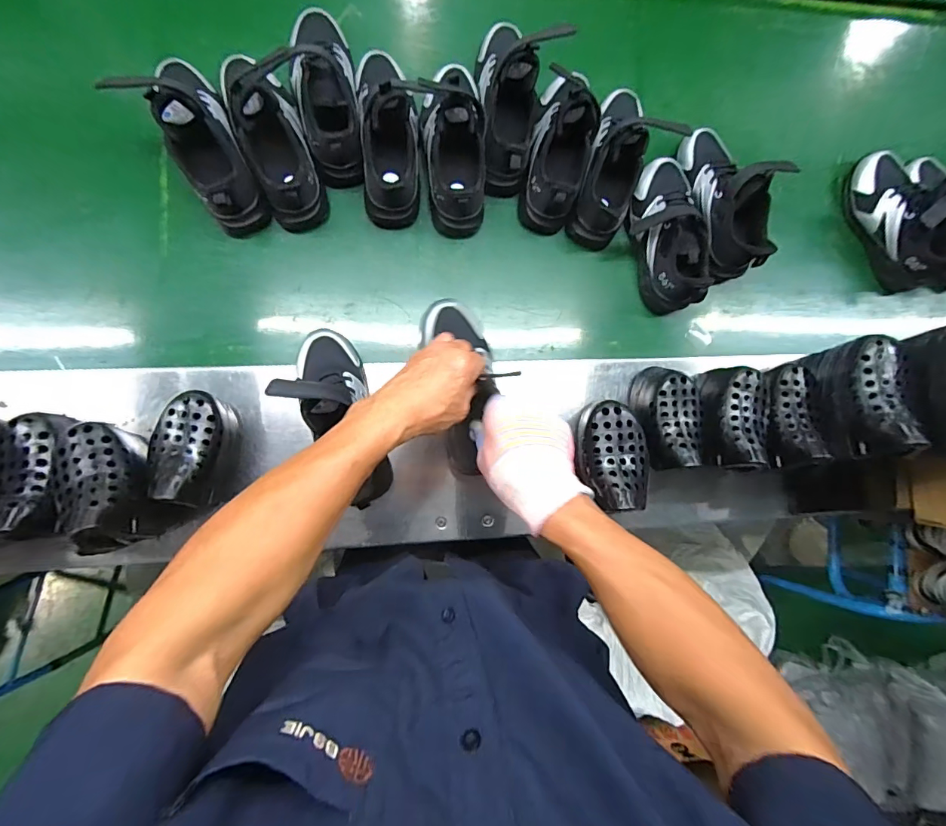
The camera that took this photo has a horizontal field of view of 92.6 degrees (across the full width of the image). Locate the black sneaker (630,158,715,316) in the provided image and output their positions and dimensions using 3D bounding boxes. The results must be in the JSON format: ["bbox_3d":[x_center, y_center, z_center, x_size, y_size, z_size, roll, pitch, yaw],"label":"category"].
[{"bbox_3d":[0.266,-0.249,0.635,0.097,0.089,0.206,-7,89,-7],"label":"black sneaker"}]

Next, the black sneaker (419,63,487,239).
[{"bbox_3d":[-0.022,-0.355,0.578,0.084,0.129,0.206,-3,88,-7],"label":"black sneaker"}]

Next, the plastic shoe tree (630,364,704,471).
[{"bbox_3d":[0.249,0.003,0.579,0.072,0.095,0.126,-9,89,-8],"label":"plastic shoe tree"}]

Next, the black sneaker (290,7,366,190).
[{"bbox_3d":[-0.185,-0.409,0.578,0.082,0.086,0.207,-14,90,-8],"label":"black sneaker"}]

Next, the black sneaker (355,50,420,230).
[{"bbox_3d":[-0.105,-0.359,0.566,0.081,0.126,0.204,-2,88,-7],"label":"black sneaker"}]

